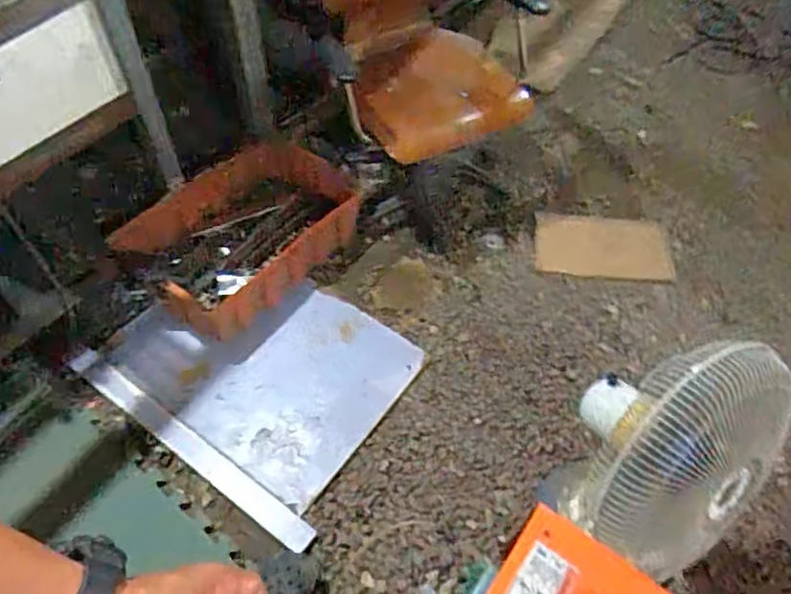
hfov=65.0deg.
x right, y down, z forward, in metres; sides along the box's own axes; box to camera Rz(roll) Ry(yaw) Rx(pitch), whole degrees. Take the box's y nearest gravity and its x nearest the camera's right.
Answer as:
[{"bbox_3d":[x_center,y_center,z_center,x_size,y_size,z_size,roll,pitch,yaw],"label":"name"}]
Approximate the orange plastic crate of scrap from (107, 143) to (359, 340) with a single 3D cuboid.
[{"bbox_3d":[-0.374,-0.174,1.626,0.577,0.108,0.380,-37,76,-11],"label":"orange plastic crate of scrap"}]

